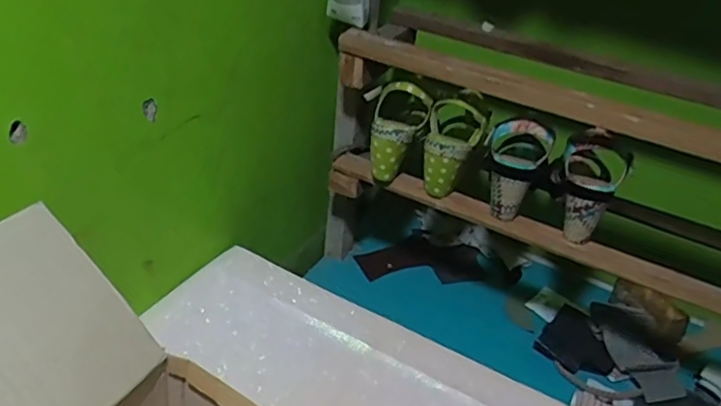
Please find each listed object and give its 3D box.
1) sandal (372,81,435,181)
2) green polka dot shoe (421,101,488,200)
[{"bbox_3d":[0.044,-0.101,0.860,0.075,0.143,0.064,21,12,20],"label":"sandal"},{"bbox_3d":[0.129,-0.078,0.843,0.076,0.126,0.078,11,33,6],"label":"green polka dot shoe"}]

